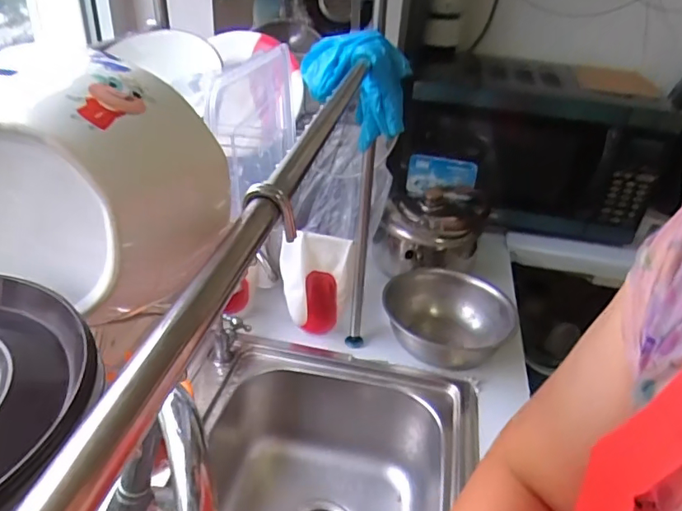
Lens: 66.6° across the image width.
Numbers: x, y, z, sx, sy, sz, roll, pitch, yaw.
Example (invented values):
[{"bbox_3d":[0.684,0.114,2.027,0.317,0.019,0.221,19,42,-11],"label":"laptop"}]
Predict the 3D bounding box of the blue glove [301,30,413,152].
[{"bbox_3d":[0.015,-0.167,0.541,0.109,0.112,0.068,5,32,0],"label":"blue glove"}]

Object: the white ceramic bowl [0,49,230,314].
[{"bbox_3d":[-0.102,-0.034,0.218,0.082,0.080,0.072,13,33,12],"label":"white ceramic bowl"}]

